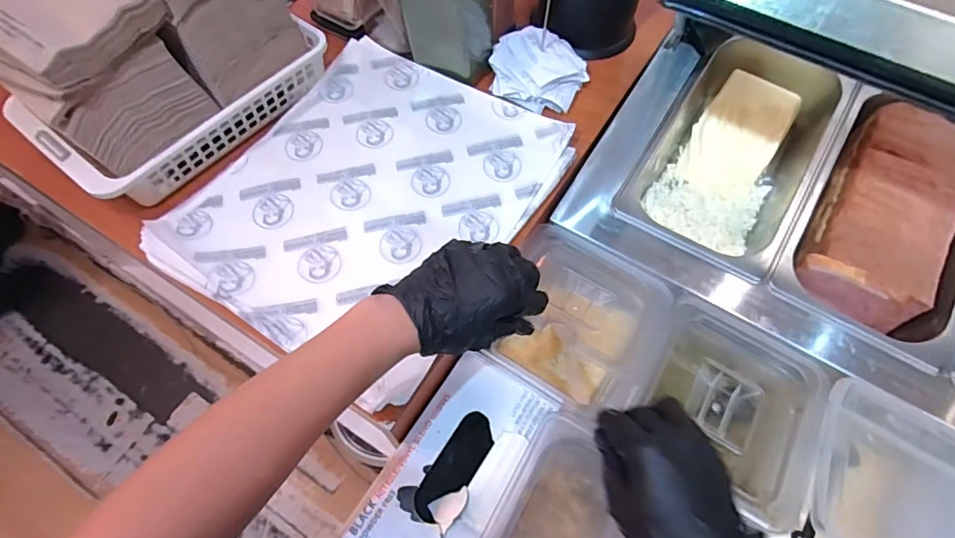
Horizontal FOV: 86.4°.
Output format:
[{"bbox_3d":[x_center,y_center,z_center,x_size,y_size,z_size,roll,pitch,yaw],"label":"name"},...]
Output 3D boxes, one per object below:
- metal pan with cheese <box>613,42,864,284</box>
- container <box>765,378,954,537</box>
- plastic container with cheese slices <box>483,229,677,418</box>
[{"bbox_3d":[0.297,-0.124,0.603,0.175,0.089,0.293,31,66,15],"label":"metal pan with cheese"},{"bbox_3d":[0.347,0.204,0.462,0.131,0.098,0.164,28,65,14],"label":"container"},{"bbox_3d":[0.104,0.057,0.530,0.156,0.095,0.156,25,64,12],"label":"plastic container with cheese slices"}]

